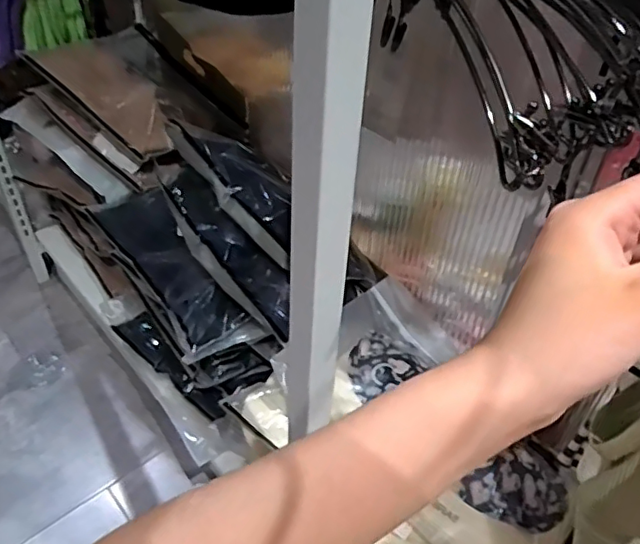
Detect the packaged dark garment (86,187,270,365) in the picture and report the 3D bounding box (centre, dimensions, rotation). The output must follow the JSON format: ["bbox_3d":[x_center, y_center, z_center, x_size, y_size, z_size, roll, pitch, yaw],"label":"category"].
[{"bbox_3d":[-0.204,-0.007,0.772,0.107,0.065,0.300,-40,65,1],"label":"packaged dark garment"}]

